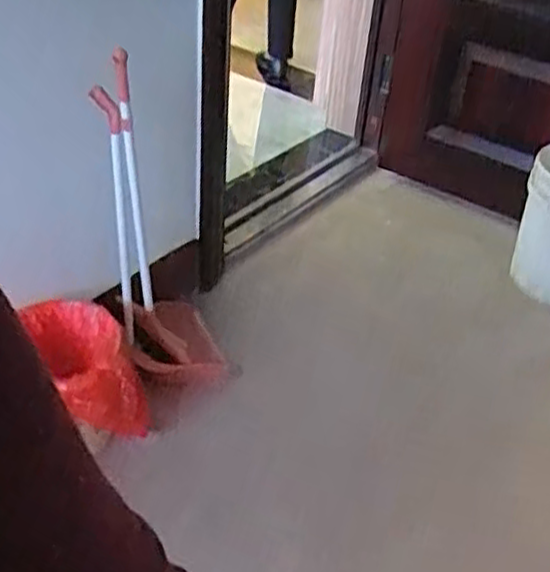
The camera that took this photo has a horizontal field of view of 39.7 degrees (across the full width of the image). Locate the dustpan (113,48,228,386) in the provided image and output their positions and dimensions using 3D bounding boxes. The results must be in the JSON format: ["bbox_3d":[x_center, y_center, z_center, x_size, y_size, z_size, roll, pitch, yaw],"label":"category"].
[{"bbox_3d":[-0.211,-0.115,1.630,0.246,0.733,0.271,-1,37,-8],"label":"dustpan"}]

